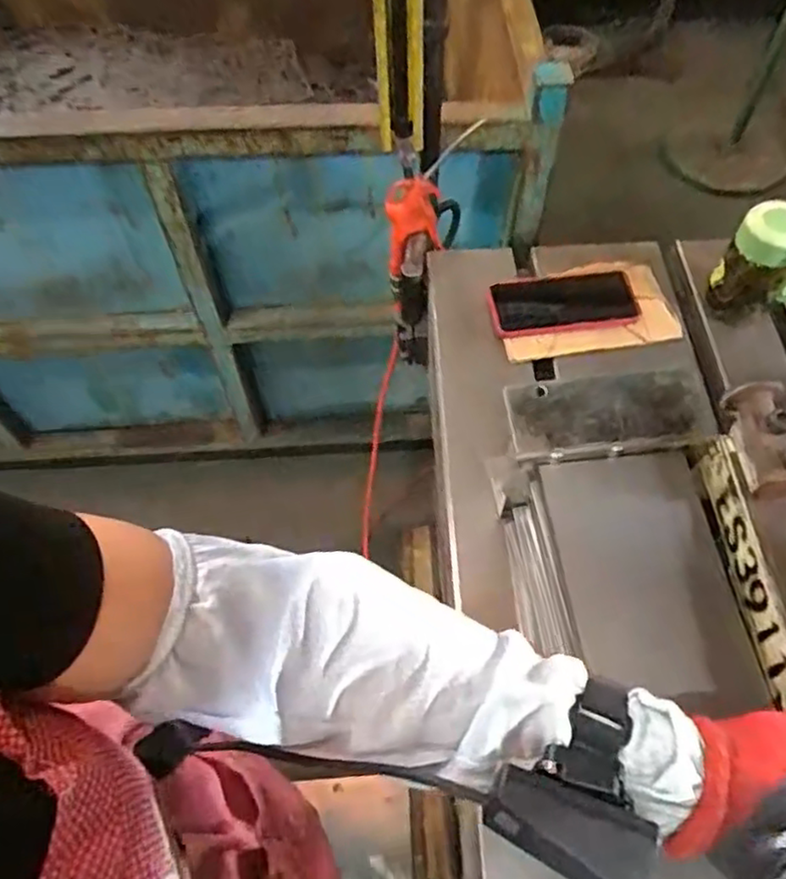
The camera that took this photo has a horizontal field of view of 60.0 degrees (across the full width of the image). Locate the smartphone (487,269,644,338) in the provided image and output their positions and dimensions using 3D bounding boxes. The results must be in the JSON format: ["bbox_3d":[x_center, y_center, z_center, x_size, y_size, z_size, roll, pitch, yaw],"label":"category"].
[{"bbox_3d":[0.190,-0.156,0.769,0.163,0.013,0.080,-10,60,-5],"label":"smartphone"}]

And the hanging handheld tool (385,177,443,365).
[{"bbox_3d":[0.027,-0.207,0.859,0.062,0.226,0.077,-1,22,0],"label":"hanging handheld tool"}]

